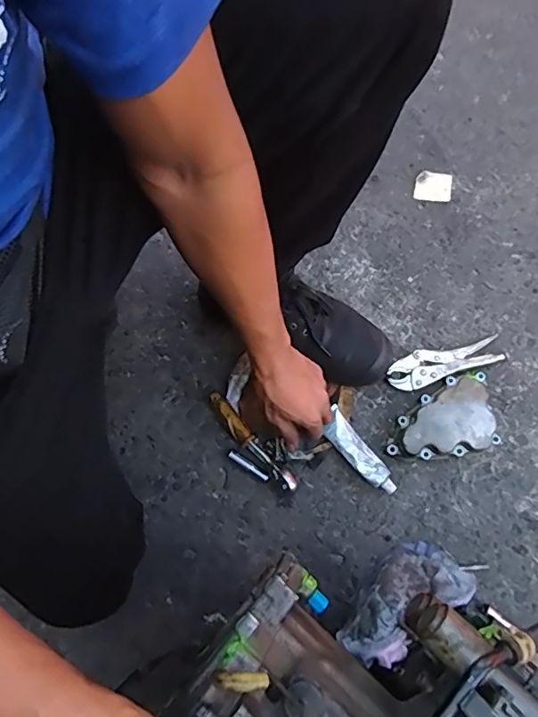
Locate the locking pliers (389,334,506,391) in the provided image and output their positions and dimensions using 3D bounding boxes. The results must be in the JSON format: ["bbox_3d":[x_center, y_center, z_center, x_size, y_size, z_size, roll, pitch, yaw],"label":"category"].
[{"bbox_3d":[0.254,0.005,0.747,0.169,0.019,0.049,-19,75,-4],"label":"locking pliers"}]

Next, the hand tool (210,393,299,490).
[{"bbox_3d":[-0.026,0.116,0.713,0.026,0.030,0.170,-41,78,-9],"label":"hand tool"}]

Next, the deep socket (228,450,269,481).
[{"bbox_3d":[-0.029,0.151,0.721,0.065,0.011,0.012,33,78,10],"label":"deep socket"}]

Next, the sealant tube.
[{"bbox_3d":[0.123,0.132,0.706,0.038,0.019,0.129,-38,78,-8],"label":"sealant tube"}]

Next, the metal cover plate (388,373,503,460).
[{"bbox_3d":[0.240,0.084,0.711,0.165,0.056,0.106,-16,75,-3],"label":"metal cover plate"}]

